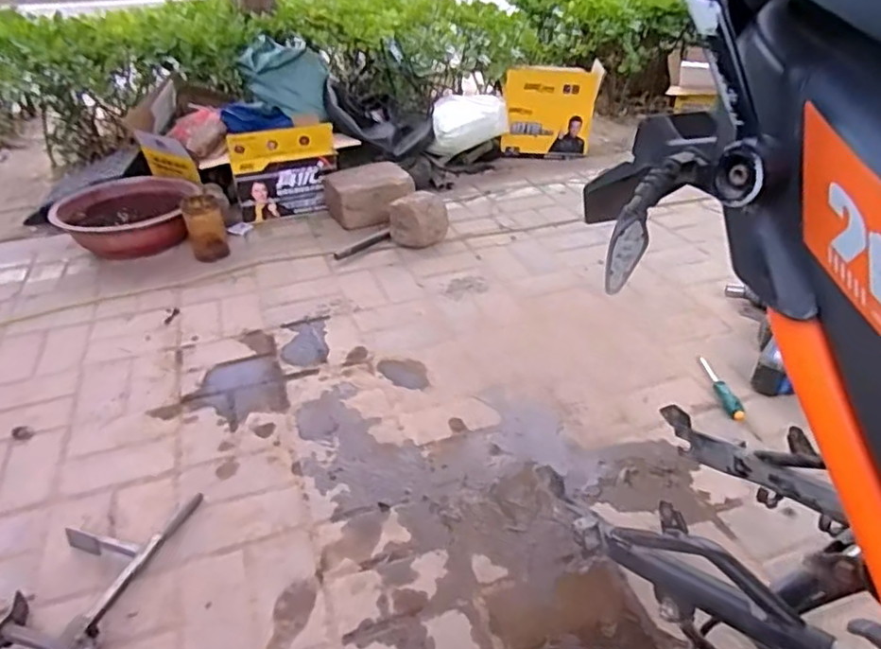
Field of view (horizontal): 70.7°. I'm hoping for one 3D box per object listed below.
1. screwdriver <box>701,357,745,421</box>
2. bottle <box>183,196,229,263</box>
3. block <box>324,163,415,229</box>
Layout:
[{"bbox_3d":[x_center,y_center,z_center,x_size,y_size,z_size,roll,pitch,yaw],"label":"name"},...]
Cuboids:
[{"bbox_3d":[0.555,0.119,1.238,0.021,0.025,0.185,-1,35,-3],"label":"screwdriver"},{"bbox_3d":[-0.635,-0.258,1.682,0.097,0.154,0.095,-16,38,-22],"label":"bottle"},{"bbox_3d":[-0.215,-0.395,1.911,0.248,0.128,0.193,-14,37,-20],"label":"block"}]

